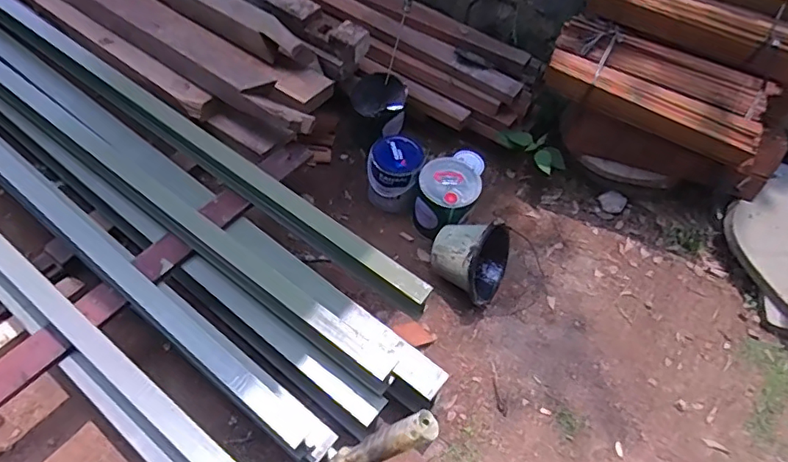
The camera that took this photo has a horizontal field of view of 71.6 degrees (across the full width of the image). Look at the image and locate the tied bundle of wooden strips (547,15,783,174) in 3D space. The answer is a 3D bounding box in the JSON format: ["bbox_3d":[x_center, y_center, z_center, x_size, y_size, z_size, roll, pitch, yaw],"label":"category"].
[{"bbox_3d":[0.769,-0.421,1.616,0.616,0.157,0.213,27,57,12],"label":"tied bundle of wooden strips"}]

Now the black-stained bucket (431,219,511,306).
[{"bbox_3d":[0.229,0.061,1.582,0.213,0.231,0.259,25,56,11],"label":"black-stained bucket"}]

